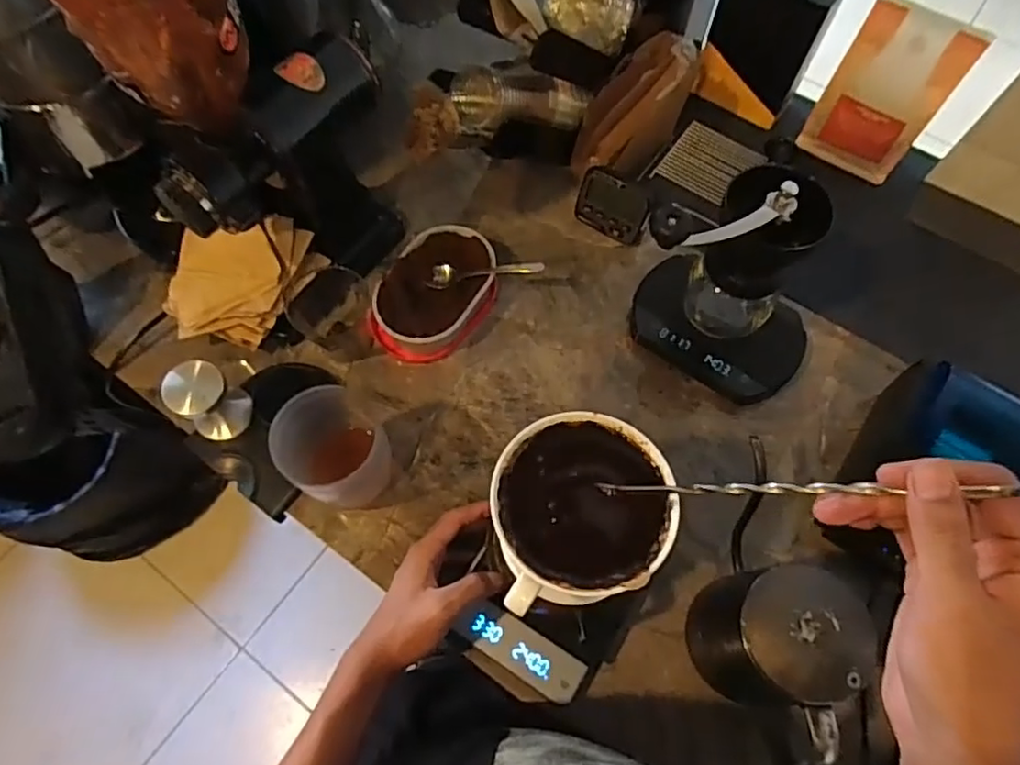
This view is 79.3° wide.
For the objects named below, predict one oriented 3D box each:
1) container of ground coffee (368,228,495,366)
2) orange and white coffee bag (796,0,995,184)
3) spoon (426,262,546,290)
[{"bbox_3d":[-0.079,-0.092,0.654,0.101,0.050,0.150,27,68,12],"label":"container of ground coffee"},{"bbox_3d":[0.411,-0.316,0.681,0.118,0.173,0.043,32,69,14],"label":"orange and white coffee bag"},{"bbox_3d":[-0.026,-0.113,0.642,0.120,0.028,0.023,4,65,2],"label":"spoon"}]

